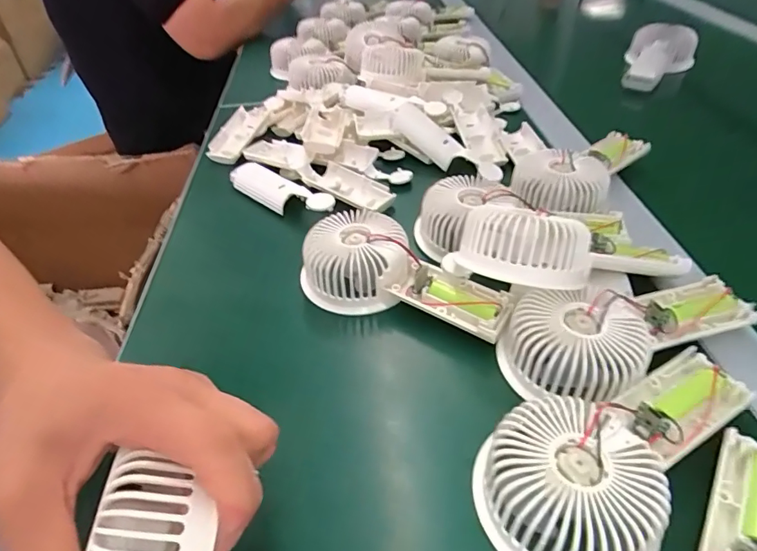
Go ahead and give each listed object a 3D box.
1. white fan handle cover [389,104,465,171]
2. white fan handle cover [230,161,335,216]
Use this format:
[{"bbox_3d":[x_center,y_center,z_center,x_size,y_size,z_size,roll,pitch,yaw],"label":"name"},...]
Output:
[{"bbox_3d":[0.050,-0.146,0.495,0.080,0.022,0.032,43,55,10],"label":"white fan handle cover"},{"bbox_3d":[-0.094,-0.081,0.455,0.133,0.023,0.033,31,51,30],"label":"white fan handle cover"}]

